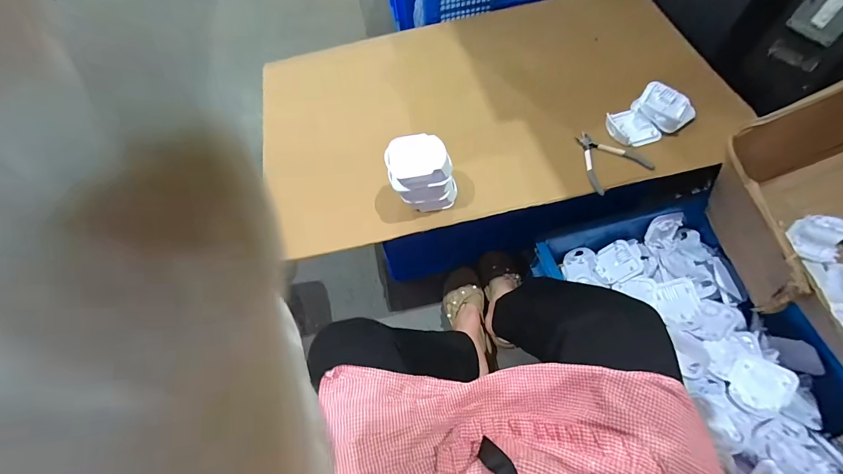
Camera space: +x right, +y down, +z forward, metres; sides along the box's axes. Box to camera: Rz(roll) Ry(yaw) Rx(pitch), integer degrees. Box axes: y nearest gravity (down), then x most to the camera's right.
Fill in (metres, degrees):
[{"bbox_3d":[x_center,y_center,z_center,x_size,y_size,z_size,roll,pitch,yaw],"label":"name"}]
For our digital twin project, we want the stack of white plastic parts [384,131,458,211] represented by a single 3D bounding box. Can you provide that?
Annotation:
[{"bbox_3d":[0.004,-0.107,0.629,0.116,0.117,0.085,-10,61,-1],"label":"stack of white plastic parts"}]

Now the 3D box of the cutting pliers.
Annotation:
[{"bbox_3d":[0.353,-0.156,0.689,0.130,0.015,0.136,-25,62,-10],"label":"cutting pliers"}]

